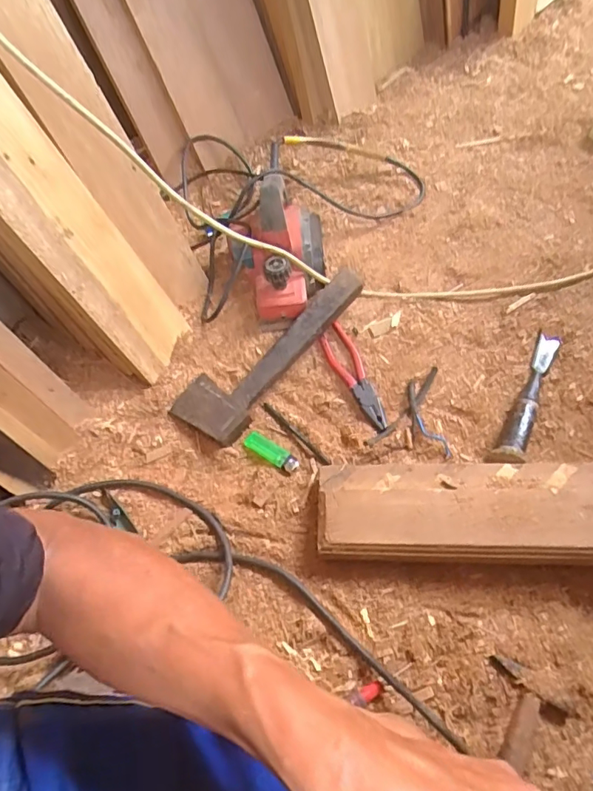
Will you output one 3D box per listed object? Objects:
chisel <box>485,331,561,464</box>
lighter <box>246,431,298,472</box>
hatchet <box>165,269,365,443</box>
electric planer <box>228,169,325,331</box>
[{"bbox_3d":[0.317,-0.003,0.697,0.035,0.032,0.230,23,65,17],"label":"chisel"},{"bbox_3d":[-0.034,0.076,0.703,0.083,0.008,0.030,33,68,21],"label":"lighter"},{"bbox_3d":[-0.038,-0.071,0.758,0.110,0.060,0.326,37,70,23],"label":"hatchet"},{"bbox_3d":[-0.027,-0.237,0.797,0.137,0.129,0.230,-7,60,1],"label":"electric planer"}]

